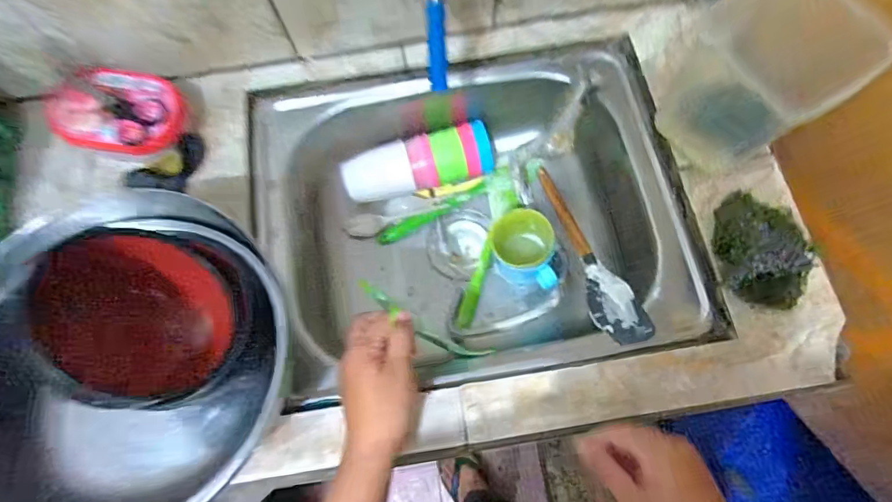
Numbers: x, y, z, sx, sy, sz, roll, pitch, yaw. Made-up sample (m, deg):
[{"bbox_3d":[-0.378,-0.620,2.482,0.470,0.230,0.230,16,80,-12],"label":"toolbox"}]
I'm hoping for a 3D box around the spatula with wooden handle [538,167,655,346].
[{"bbox_3d":[0.171,-0.009,0.581,0.049,0.017,0.296,-11,46,-2],"label":"spatula with wooden handle"}]

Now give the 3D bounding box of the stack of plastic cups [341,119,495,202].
[{"bbox_3d":[-0.040,-0.124,0.663,0.207,0.069,0.079,-16,72,-3],"label":"stack of plastic cups"}]

